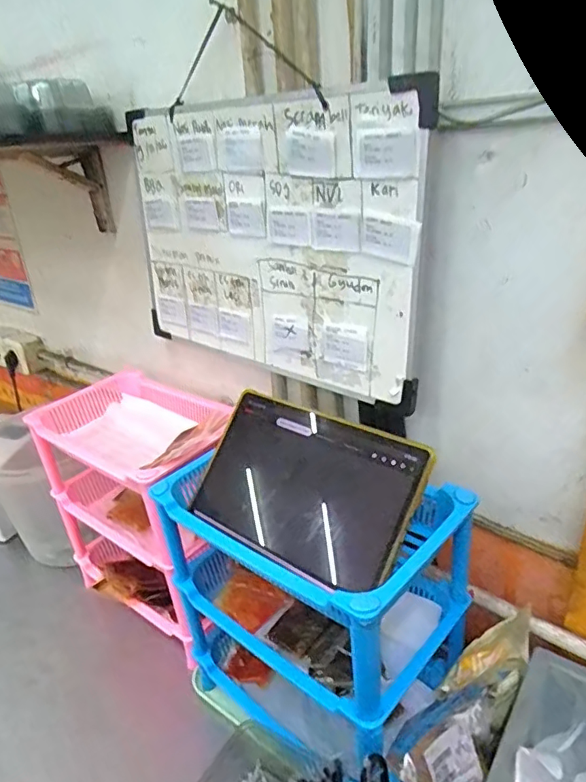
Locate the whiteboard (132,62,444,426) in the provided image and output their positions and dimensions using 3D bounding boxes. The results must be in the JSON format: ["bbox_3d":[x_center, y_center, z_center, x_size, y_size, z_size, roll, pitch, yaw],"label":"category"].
[{"bbox_3d":[-0.051,-0.185,0.683,0.456,0.321,0.032,19,34,40],"label":"whiteboard"}]

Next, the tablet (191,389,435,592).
[{"bbox_3d":[0.008,0.097,0.554,0.245,0.011,0.155,17,76,40],"label":"tablet"}]

